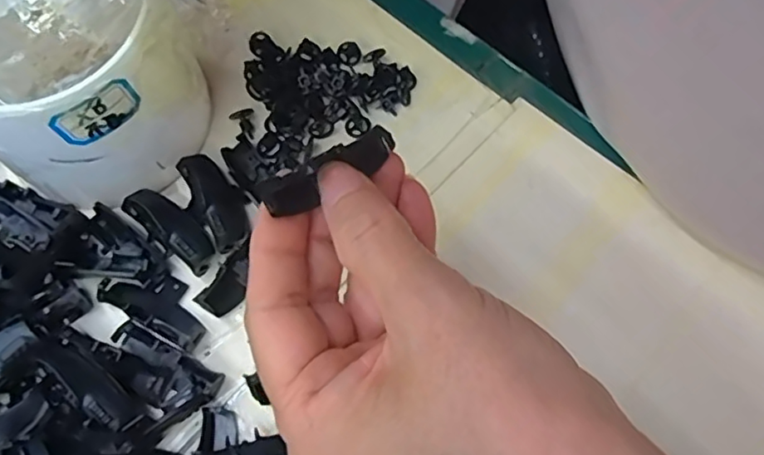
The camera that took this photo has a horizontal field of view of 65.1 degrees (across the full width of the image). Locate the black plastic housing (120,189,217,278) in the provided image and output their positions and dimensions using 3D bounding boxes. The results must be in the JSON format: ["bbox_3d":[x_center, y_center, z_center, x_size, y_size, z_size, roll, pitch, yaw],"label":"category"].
[{"bbox_3d":[-0.082,0.001,0.236,0.041,0.011,0.016,40,73,13],"label":"black plastic housing"}]

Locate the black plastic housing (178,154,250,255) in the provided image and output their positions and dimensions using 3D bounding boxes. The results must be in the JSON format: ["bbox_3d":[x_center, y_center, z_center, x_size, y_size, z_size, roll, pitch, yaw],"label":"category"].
[{"bbox_3d":[-0.067,-0.010,0.240,0.018,0.009,0.043,-28,72,-12],"label":"black plastic housing"}]

